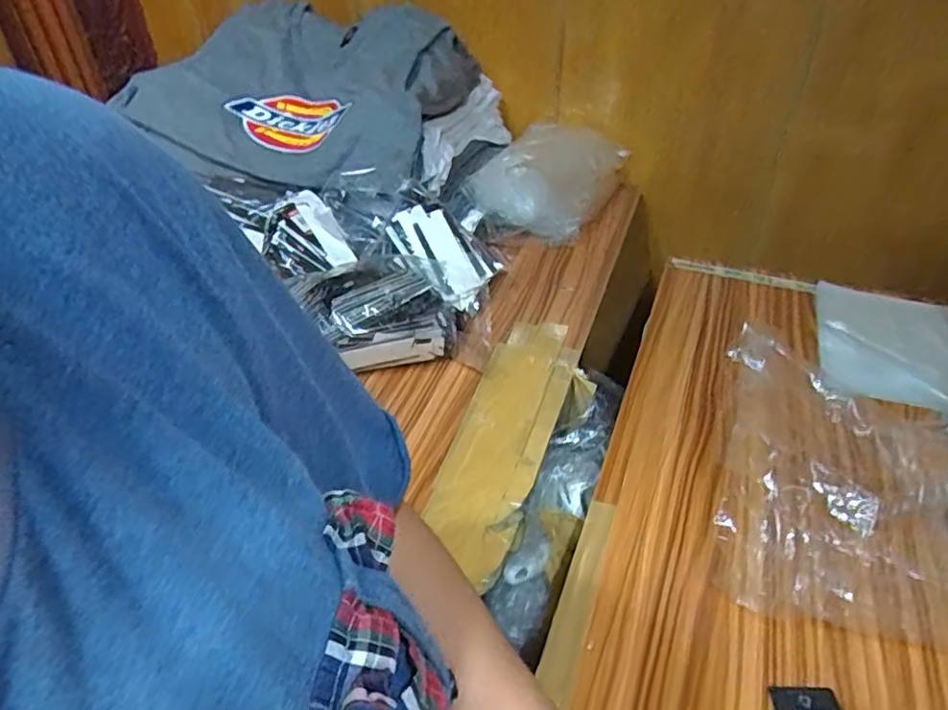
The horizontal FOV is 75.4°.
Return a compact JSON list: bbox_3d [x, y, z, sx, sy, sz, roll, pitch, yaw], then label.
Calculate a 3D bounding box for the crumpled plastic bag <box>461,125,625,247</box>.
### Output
[{"bbox_3d":[0.132,-0.309,1.052,0.177,0.124,0.313,18,42,23],"label":"crumpled plastic bag"}]

